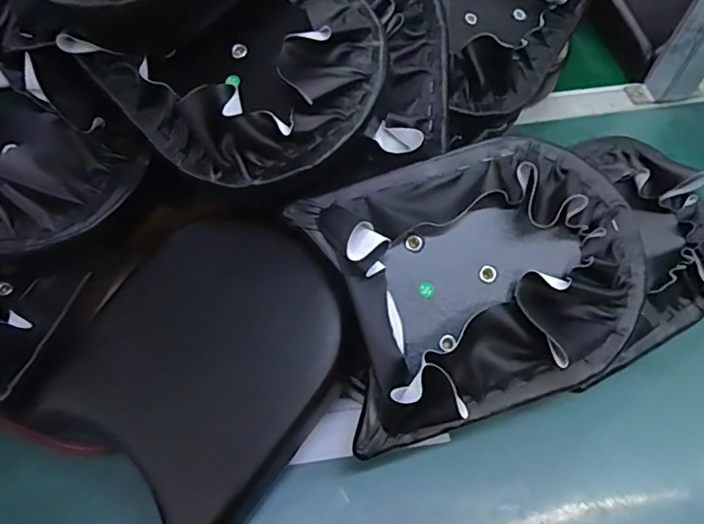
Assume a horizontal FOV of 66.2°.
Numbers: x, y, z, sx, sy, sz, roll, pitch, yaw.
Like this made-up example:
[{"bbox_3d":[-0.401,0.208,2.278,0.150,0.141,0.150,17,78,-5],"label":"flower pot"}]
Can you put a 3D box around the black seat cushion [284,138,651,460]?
[{"bbox_3d":[0.093,0.009,0.343,0.232,0.059,0.174,-14,83,-1],"label":"black seat cushion"}]

